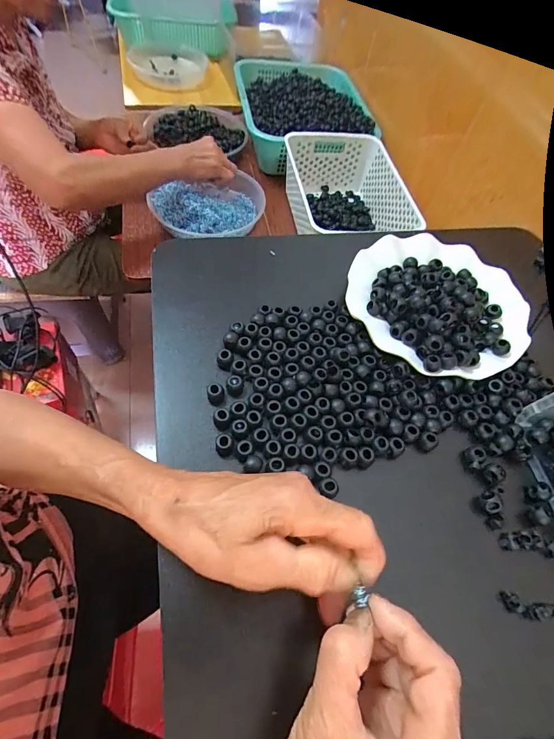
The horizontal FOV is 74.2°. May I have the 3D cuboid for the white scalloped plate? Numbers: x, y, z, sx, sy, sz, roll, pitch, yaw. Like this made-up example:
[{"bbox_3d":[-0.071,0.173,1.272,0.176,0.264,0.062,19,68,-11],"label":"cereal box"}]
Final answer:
[{"bbox_3d":[0.163,-0.074,0.363,0.168,0.026,0.170,3,59,-5],"label":"white scalloped plate"}]

